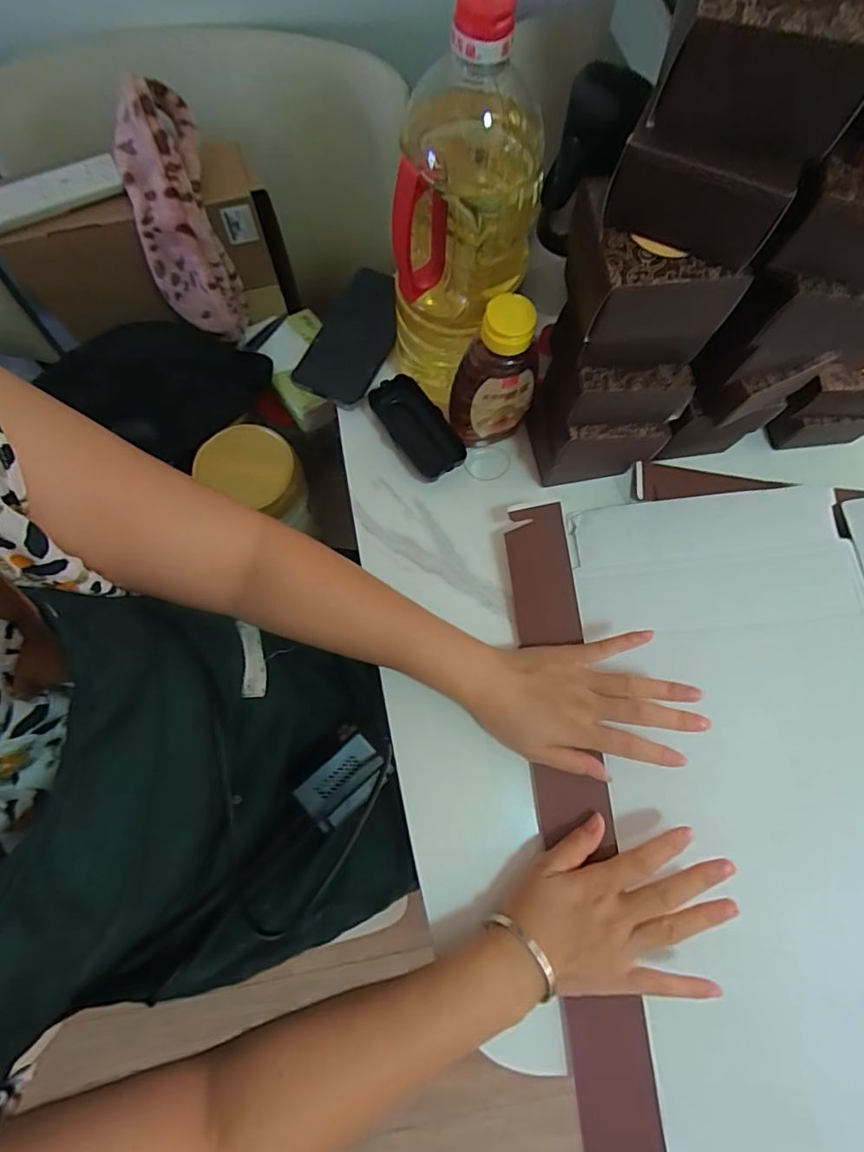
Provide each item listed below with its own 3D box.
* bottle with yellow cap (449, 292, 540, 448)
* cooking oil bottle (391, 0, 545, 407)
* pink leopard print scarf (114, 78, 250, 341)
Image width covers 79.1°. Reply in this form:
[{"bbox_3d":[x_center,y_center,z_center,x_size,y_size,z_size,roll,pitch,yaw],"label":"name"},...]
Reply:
[{"bbox_3d":[0.054,-0.169,0.467,0.061,0.155,0.057,-41,80,-11],"label":"bottle with yellow cap"},{"bbox_3d":[0.024,-0.263,0.423,0.100,0.298,0.100,16,75,2],"label":"cooking oil bottle"},{"bbox_3d":[-0.270,-0.372,0.560,0.084,0.232,0.079,-12,37,-5],"label":"pink leopard print scarf"}]

